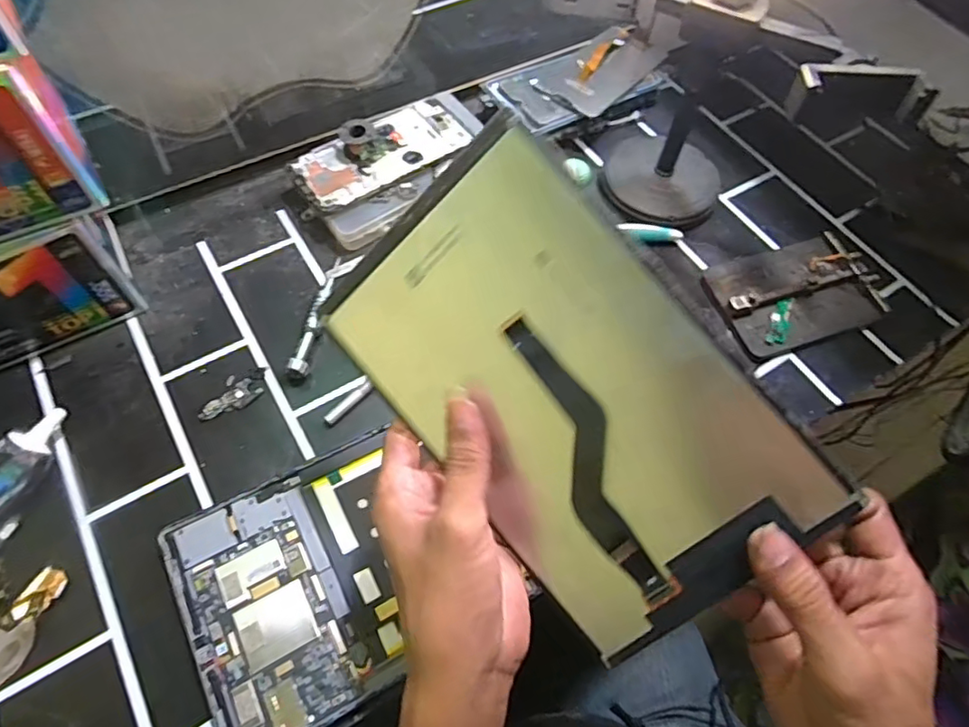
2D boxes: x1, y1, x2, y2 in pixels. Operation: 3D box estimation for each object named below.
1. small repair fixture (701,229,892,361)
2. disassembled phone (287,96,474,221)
[{"bbox_3d":[0.251,-0.059,0.472,0.129,0.016,0.086,-16,61,-11],"label":"small repair fixture"},{"bbox_3d":[-0.088,-0.181,0.505,0.157,0.009,0.071,-30,68,-16],"label":"disassembled phone"}]

